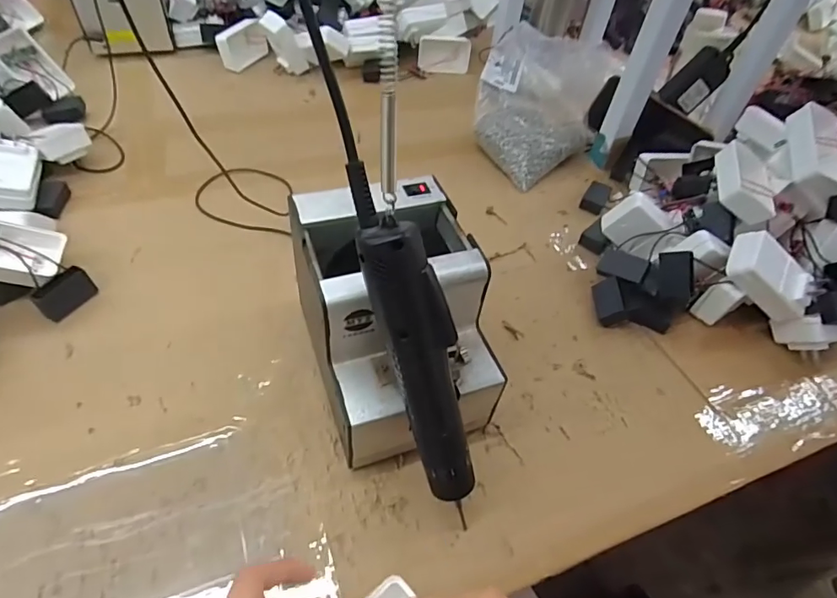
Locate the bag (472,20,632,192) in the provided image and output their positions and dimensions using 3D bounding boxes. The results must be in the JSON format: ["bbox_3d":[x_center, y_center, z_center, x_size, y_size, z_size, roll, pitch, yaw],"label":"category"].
[{"bbox_3d":[0.168,-0.280,0.688,0.162,0.127,0.221,28,53,17],"label":"bag"}]

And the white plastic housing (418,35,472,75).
[{"bbox_3d":[0.041,-0.432,0.862,0.089,0.058,0.028,-6,24,-13],"label":"white plastic housing"}]

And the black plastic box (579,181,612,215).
[{"bbox_3d":[0.235,-0.134,0.645,0.031,0.015,0.056,27,53,16],"label":"black plastic box"}]

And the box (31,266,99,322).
[{"bbox_3d":[-0.335,-0.004,0.464,0.020,0.031,0.049,30,54,18],"label":"box"}]

